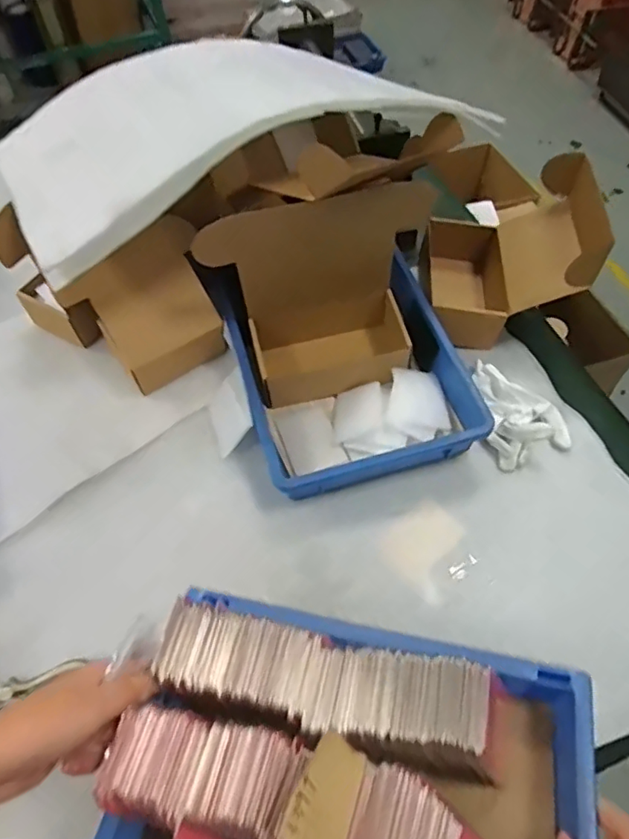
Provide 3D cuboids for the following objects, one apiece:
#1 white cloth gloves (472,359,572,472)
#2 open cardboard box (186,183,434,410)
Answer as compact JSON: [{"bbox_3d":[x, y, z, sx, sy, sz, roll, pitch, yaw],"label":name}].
[{"bbox_3d":[0.246,-0.013,0.675,0.093,0.030,0.136,-8,58,-4],"label":"white cloth gloves"},{"bbox_3d":[0.012,-0.128,0.639,0.242,0.226,0.107,-14,58,-8],"label":"open cardboard box"}]

